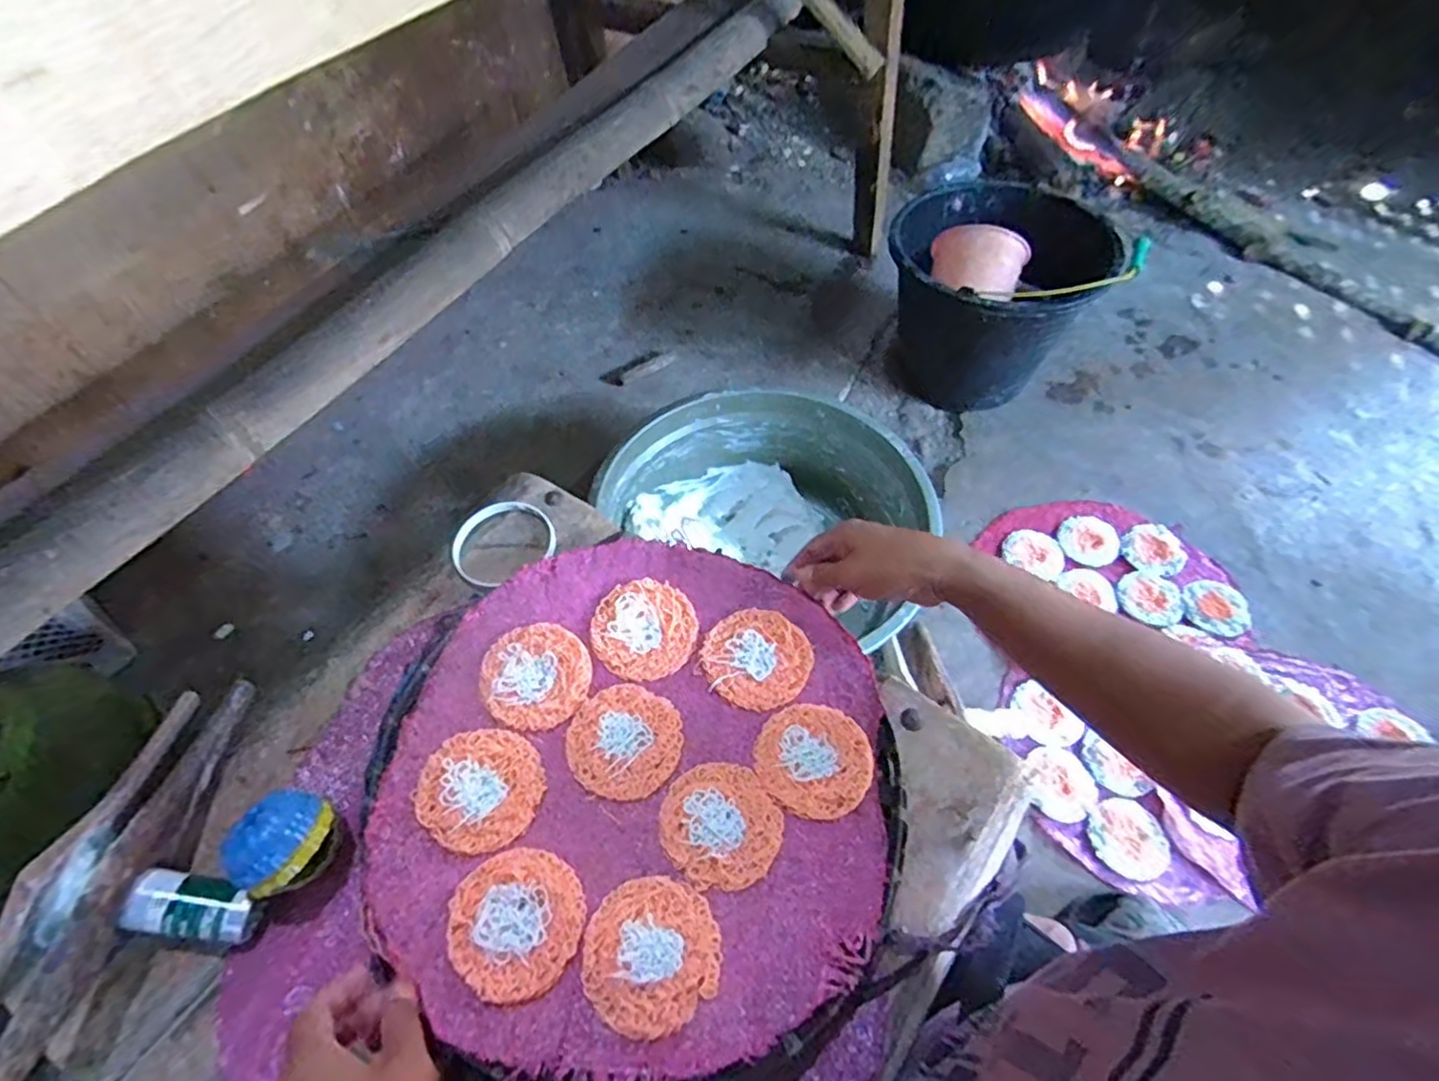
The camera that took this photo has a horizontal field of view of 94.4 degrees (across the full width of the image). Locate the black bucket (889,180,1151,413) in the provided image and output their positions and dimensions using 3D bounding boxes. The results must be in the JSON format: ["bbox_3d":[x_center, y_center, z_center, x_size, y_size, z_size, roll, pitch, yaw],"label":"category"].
[{"bbox_3d":[0.417,-0.372,1.061,0.294,0.259,0.294,-1,56,2],"label":"black bucket"}]

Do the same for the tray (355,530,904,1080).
[{"bbox_3d":[-0.051,0.159,0.462,0.350,0.034,0.347,-1,56,2],"label":"tray"}]

